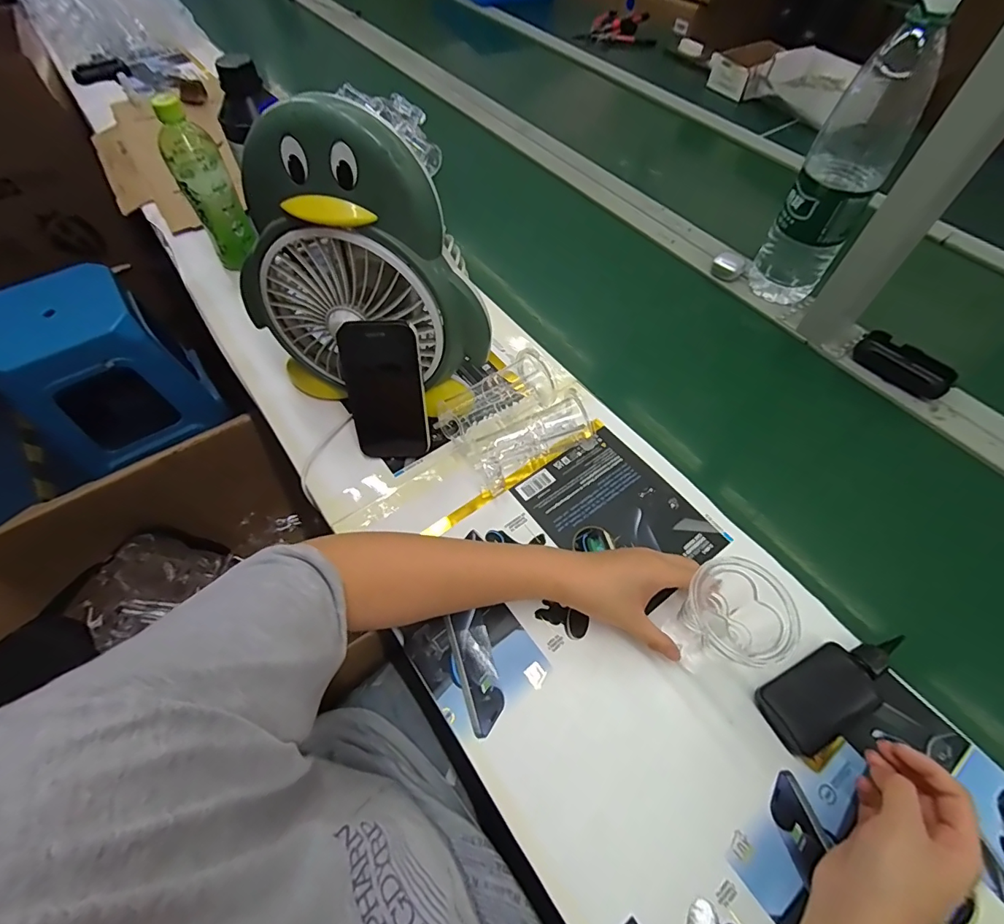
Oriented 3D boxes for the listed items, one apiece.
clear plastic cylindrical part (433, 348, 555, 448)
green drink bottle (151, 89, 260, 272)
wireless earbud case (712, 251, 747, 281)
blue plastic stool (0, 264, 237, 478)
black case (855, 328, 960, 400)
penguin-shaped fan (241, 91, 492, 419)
[{"bbox_3d":[-0.005,-0.066,0.540,0.132,0.053,0.063,-34,65,-20],"label":"clear plastic cylindrical part"},{"bbox_3d":[-0.394,-0.364,0.634,0.060,0.203,0.056,-32,64,-19],"label":"green drink bottle"},{"bbox_3d":[0.342,-0.294,0.714,0.044,0.021,0.040,27,62,15],"label":"wireless earbud case"},{"bbox_3d":[-1.025,-0.240,1.224,0.369,0.374,0.332,-30,63,-18],"label":"blue plastic stool"},{"bbox_3d":[0.521,-0.125,0.619,0.044,0.035,0.113,-40,66,-22],"label":"black case"},{"bbox_3d":[-0.143,-0.161,0.463,0.252,0.286,0.082,12,59,6],"label":"penguin-shaped fan"}]

